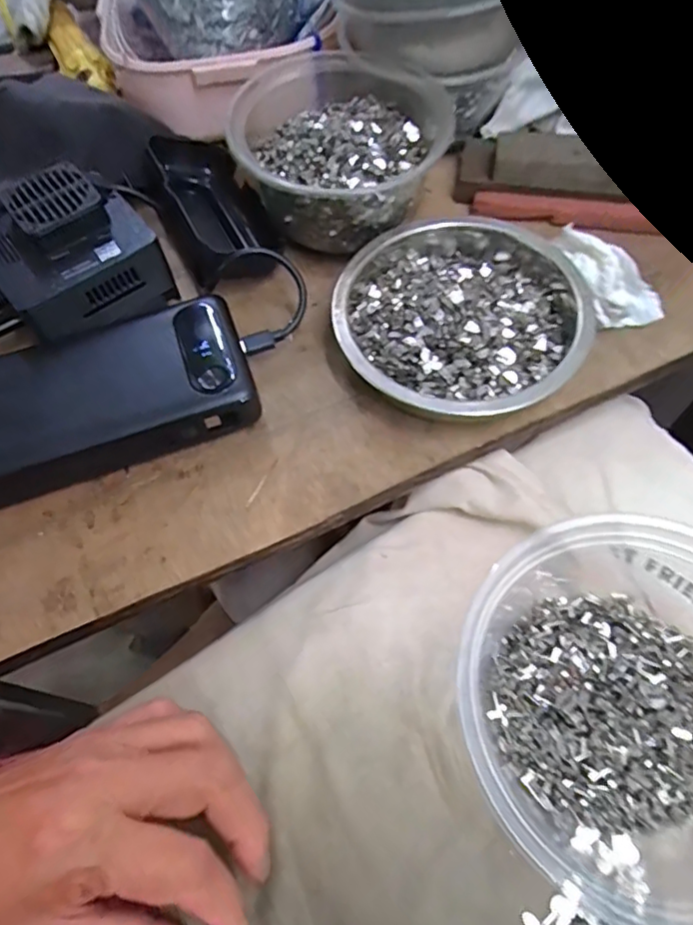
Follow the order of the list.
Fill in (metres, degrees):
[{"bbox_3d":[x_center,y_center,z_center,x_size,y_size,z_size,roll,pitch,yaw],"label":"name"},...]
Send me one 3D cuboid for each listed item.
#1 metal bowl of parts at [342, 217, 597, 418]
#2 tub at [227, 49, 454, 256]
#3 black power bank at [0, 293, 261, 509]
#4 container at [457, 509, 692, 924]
[{"bbox_3d":[0.063,-0.084,0.299,0.117,0.031,0.135,23,65,14],"label":"metal bowl of parts"},{"bbox_3d":[-0.005,-0.168,0.327,0.109,0.054,0.118,-1,61,2],"label":"tub"},{"bbox_3d":[-0.123,-0.030,0.280,0.152,0.026,0.071,-18,62,-7],"label":"black power bank"},{"bbox_3d":[0.122,0.084,0.227,0.150,0.049,0.136,-33,65,-14],"label":"container"}]

